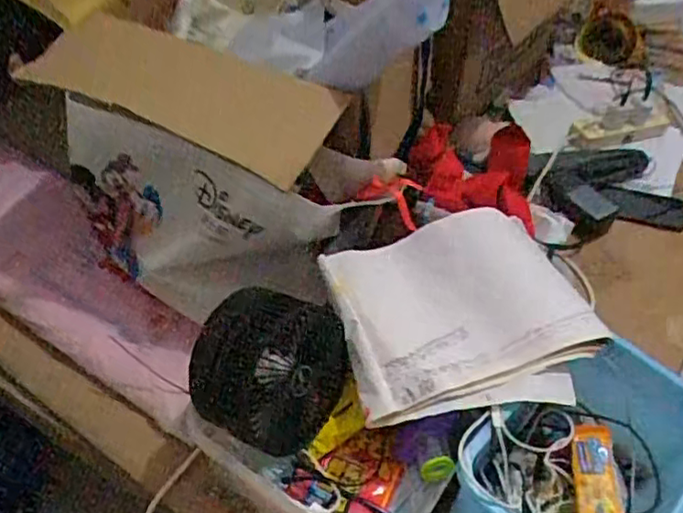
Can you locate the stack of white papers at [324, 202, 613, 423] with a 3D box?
[{"bbox_3d":[0.140,0.056,0.720,0.292,0.061,0.240,-5,48,-8],"label":"stack of white papers"}]

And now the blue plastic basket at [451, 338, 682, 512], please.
[{"bbox_3d":[0.255,0.226,0.685,0.187,0.162,0.274,36,55,26],"label":"blue plastic basket"}]

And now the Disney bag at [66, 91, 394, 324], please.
[{"bbox_3d":[-0.166,-0.046,0.761,0.347,0.192,0.136,12,48,7],"label":"Disney bag"}]

